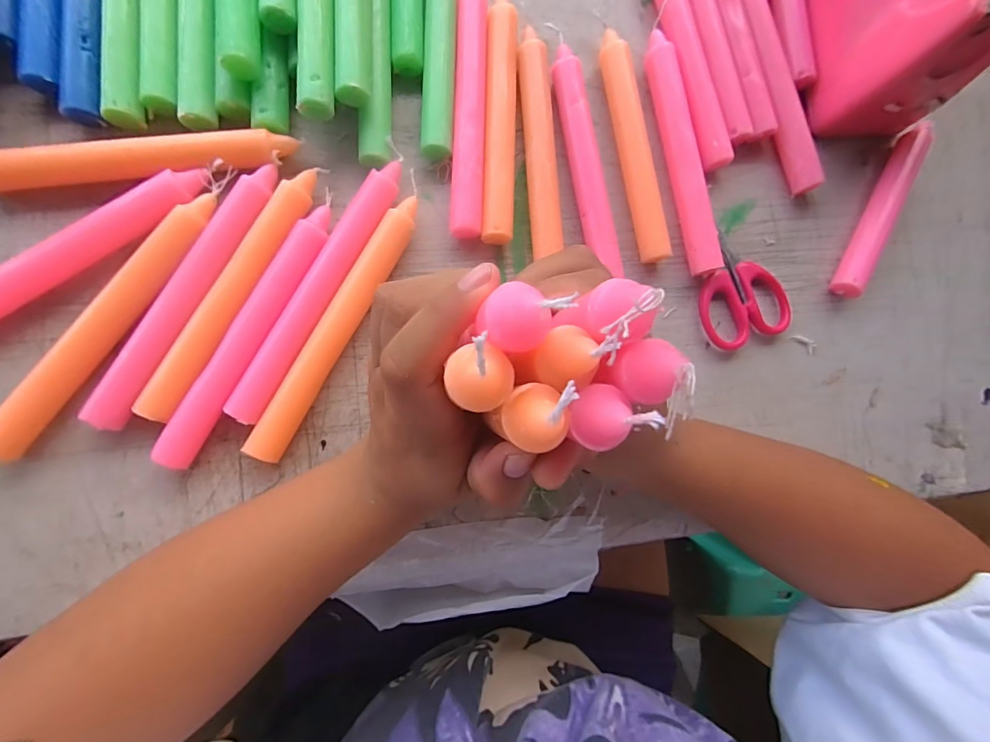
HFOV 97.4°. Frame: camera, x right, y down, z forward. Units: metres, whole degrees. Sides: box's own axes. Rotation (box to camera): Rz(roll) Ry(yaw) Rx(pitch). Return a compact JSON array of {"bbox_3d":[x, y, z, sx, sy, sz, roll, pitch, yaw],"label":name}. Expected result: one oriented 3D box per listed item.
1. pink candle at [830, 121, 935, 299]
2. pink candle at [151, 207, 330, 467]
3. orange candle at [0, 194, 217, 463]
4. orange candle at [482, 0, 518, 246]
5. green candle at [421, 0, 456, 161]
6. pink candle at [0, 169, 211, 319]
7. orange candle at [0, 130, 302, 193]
[{"bbox_3d":[0.272,-0.115,0.306,0.014,0.020,0.141,31,84,-7],"label":"pink candle"},{"bbox_3d":[-0.135,-0.022,0.240,0.017,0.013,0.161,28,84,-7],"label":"pink candle"},{"bbox_3d":[-0.206,-0.027,0.228,0.020,0.014,0.165,33,83,-7],"label":"orange candle"},{"bbox_3d":[0.003,-0.155,0.274,0.019,0.023,0.153,2,88,-9],"label":"orange candle"},{"bbox_3d":[-0.034,-0.214,0.272,0.019,0.018,0.163,2,88,-9],"label":"green candle"},{"bbox_3d":[-0.226,-0.064,0.232,0.155,0.023,0.019,-38,94,-8],"label":"pink candle"},{"bbox_3d":[-0.193,-0.115,0.233,0.158,0.011,0.015,-12,90,-9],"label":"orange candle"}]

